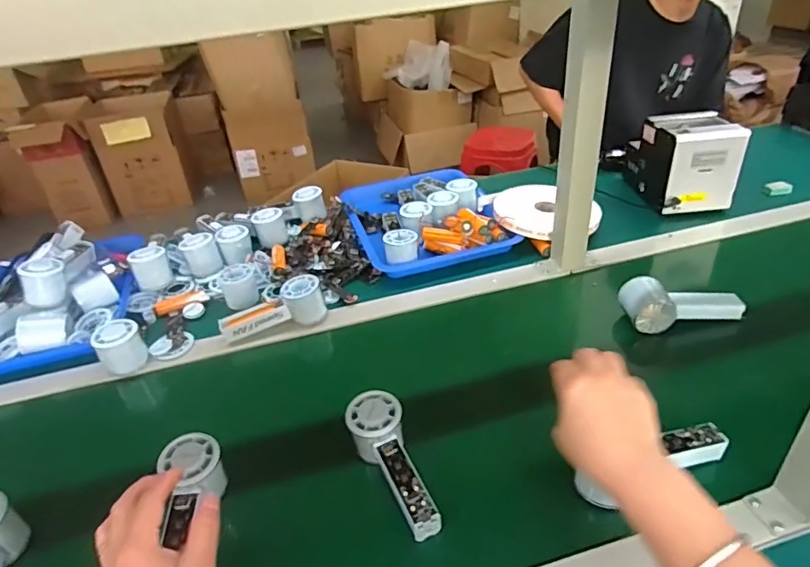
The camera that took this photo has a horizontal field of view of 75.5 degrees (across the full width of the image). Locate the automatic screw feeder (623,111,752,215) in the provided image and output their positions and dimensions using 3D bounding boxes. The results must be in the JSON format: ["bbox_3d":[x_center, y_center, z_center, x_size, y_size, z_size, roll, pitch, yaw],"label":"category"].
[{"bbox_3d":[0.505,-0.229,0.961,0.131,0.138,0.171,-4,33,3],"label":"automatic screw feeder"}]

